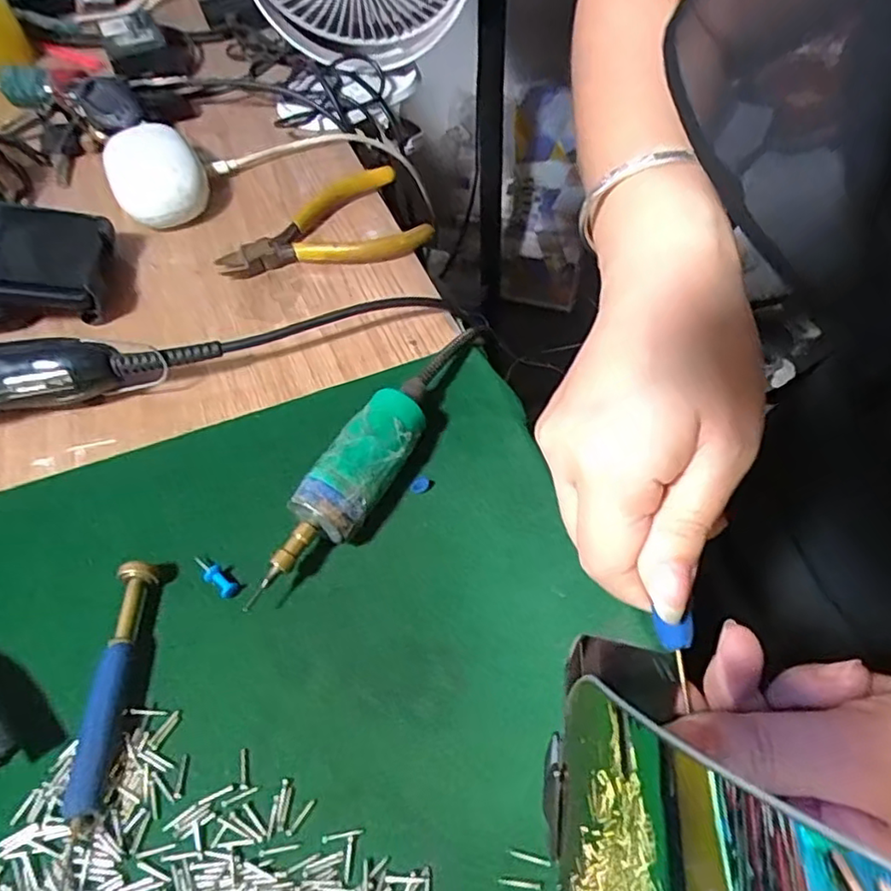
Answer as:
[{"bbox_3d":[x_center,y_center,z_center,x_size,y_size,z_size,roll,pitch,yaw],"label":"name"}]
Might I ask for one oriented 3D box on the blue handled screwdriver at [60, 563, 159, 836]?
[{"bbox_3d":[-0.118,0.085,0.226,0.013,0.014,0.087,-3,53,3],"label":"blue handled screwdriver"}]

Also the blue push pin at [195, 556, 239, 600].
[{"bbox_3d":[-0.091,0.051,0.253,0.023,0.006,0.007,32,62,25],"label":"blue push pin"}]

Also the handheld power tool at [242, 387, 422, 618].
[{"bbox_3d":[-0.040,0.020,0.258,0.025,0.029,0.097,20,58,19],"label":"handheld power tool"}]

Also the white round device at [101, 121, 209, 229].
[{"bbox_3d":[-0.191,-0.178,0.422,0.055,0.032,0.100,-25,55,-13],"label":"white round device"}]

